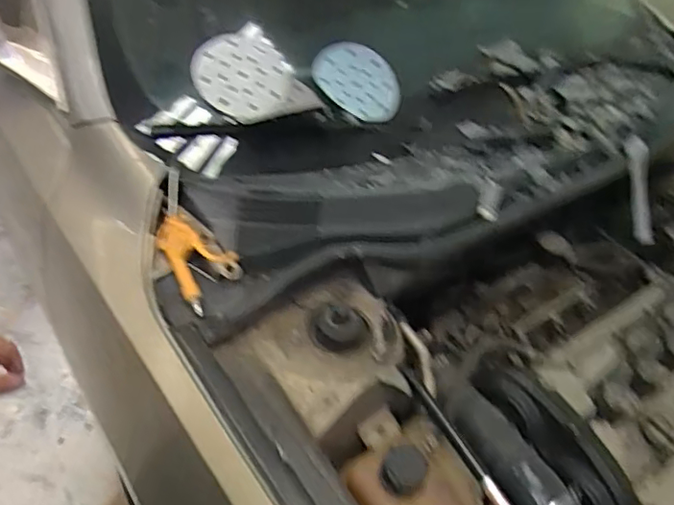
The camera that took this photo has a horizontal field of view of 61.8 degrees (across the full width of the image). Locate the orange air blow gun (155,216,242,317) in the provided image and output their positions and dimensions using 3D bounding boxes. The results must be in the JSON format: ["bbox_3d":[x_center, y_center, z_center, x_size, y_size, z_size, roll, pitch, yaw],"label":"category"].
[{"bbox_3d":[-0.208,0.012,0.777,0.131,0.047,0.085,31,48,20],"label":"orange air blow gun"}]

